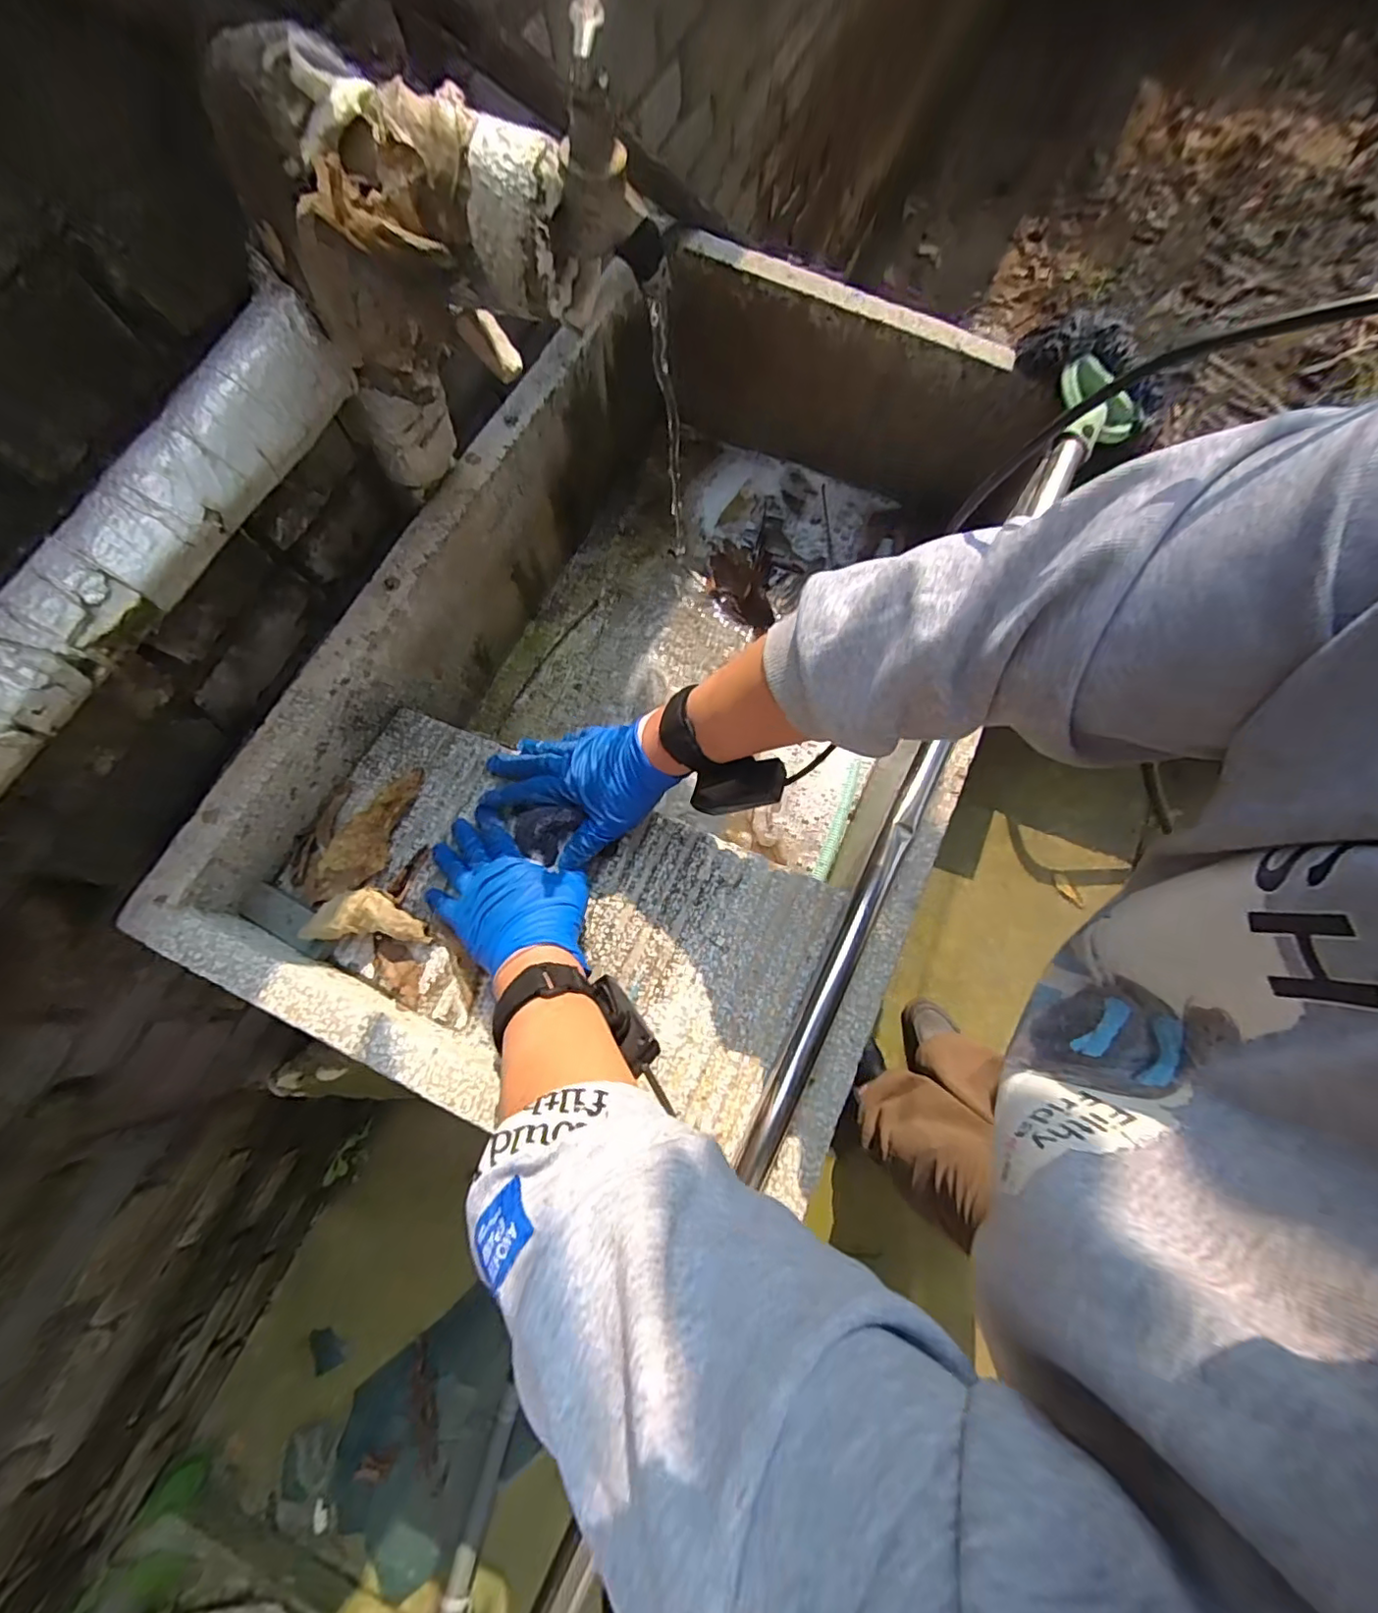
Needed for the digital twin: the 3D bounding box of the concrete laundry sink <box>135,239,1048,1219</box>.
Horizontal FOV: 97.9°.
[{"bbox_3d":[-0.015,-0.154,0.627,0.572,0.243,0.845,24,75,9],"label":"concrete laundry sink"}]

